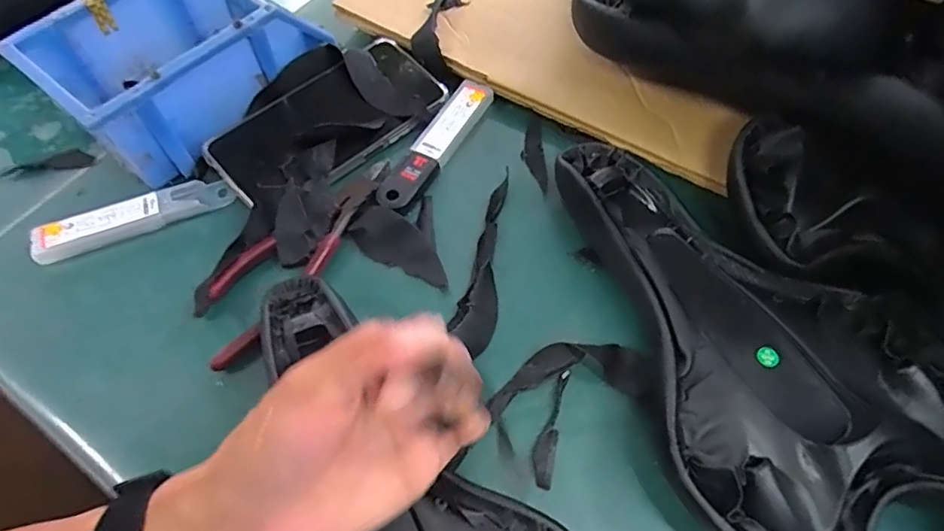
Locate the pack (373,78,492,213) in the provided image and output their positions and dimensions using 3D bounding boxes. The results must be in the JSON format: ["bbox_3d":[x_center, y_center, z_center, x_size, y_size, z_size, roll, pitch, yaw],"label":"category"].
[{"bbox_3d":[-0.025,-0.087,0.400,0.027,0.006,0.126,34,65,-2],"label":"pack"}]

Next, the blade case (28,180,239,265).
[{"bbox_3d":[-0.227,-0.033,0.376,0.125,0.014,0.026,-21,62,-8],"label":"blade case"}]

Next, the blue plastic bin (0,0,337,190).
[{"bbox_3d":[-0.209,-0.151,0.405,0.120,0.075,0.168,34,68,20],"label":"blue plastic bin"}]

